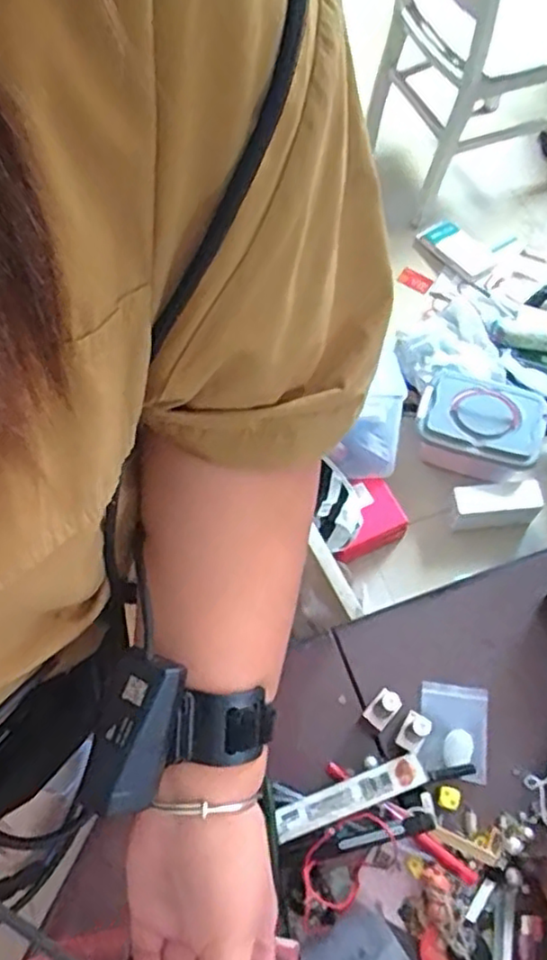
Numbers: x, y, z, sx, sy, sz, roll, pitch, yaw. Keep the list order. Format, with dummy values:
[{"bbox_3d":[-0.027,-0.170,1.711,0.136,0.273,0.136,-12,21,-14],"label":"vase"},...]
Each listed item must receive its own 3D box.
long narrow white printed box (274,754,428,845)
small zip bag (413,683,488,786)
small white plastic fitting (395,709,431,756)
[{"bbox_3d":[0.062,0.267,0.565,0.132,0.005,0.025,-24,63,3],"label":"long narrow white printed box"},{"bbox_3d":[0.163,0.225,0.607,0.061,0.014,0.077,9,64,7],"label":"small zip bag"},{"bbox_3d":[0.118,0.215,0.570,0.023,0.079,0.026,35,70,17],"label":"small white plastic fitting"}]

